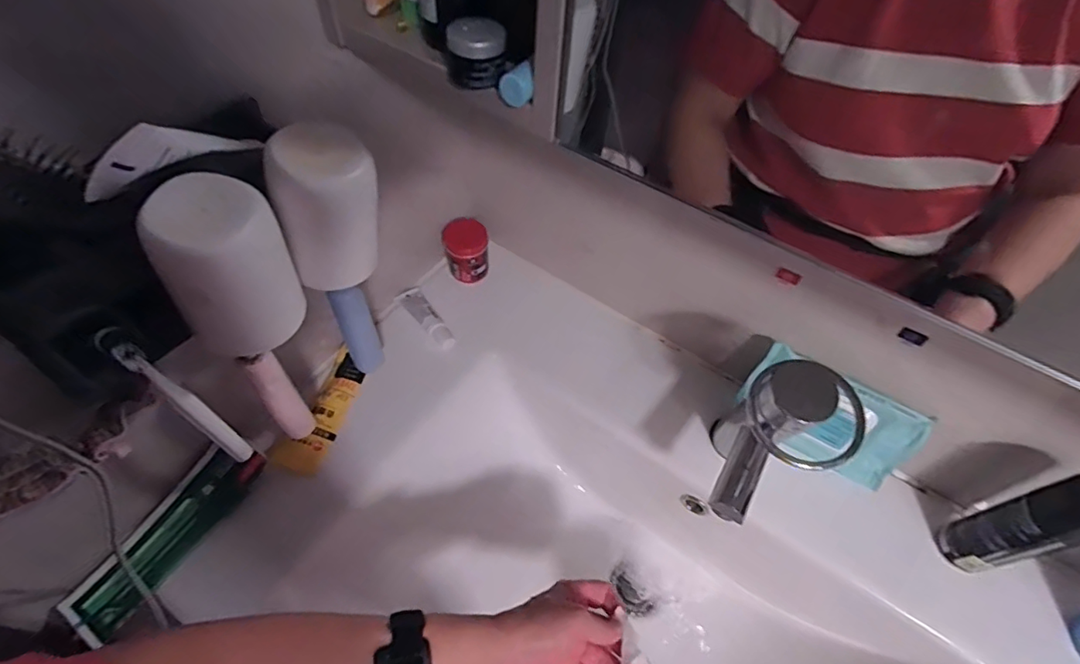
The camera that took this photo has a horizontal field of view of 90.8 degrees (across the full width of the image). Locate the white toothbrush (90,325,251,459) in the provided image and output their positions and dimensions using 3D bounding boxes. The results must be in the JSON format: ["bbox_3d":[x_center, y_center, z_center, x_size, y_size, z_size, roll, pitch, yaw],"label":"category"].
[{"bbox_3d":[-0.251,0.056,0.385,0.025,0.189,0.019,34,59,19],"label":"white toothbrush"}]

